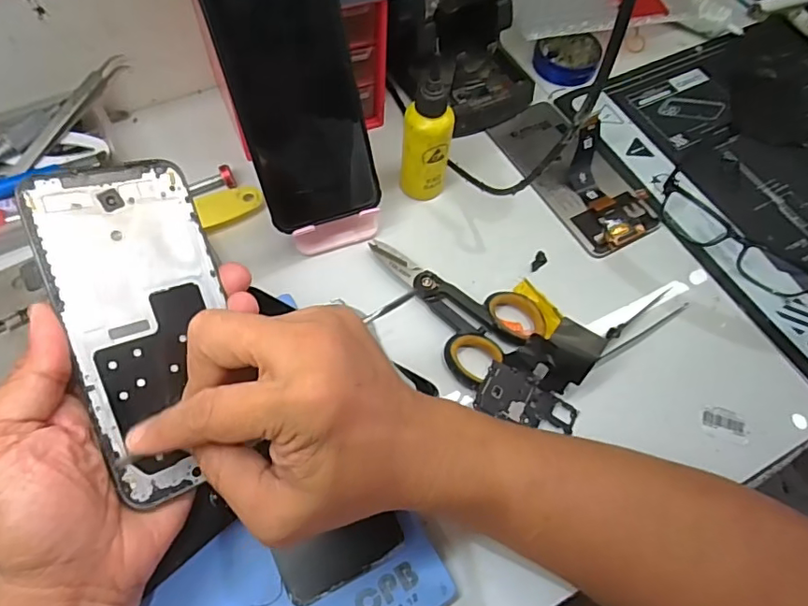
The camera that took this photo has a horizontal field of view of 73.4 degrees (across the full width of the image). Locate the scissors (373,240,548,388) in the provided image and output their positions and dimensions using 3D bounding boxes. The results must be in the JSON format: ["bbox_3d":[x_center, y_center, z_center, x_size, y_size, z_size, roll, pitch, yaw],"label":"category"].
[{"bbox_3d":[0.035,-0.009,0.390,0.077,0.020,0.128,-34,69,-19],"label":"scissors"}]

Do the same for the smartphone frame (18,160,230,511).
[{"bbox_3d":[-0.121,0.009,0.262,0.071,0.004,0.157,-17,89,-36],"label":"smartphone frame"}]

